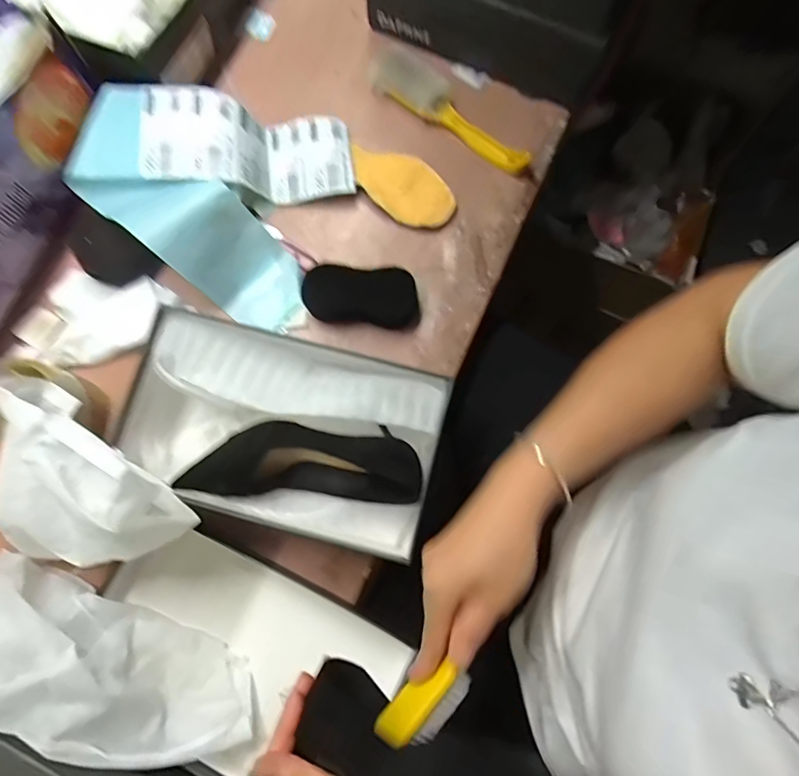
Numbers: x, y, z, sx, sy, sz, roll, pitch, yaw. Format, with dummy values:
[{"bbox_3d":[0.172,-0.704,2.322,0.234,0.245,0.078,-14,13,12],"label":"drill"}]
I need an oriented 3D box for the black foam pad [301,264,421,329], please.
[{"bbox_3d":[-0.042,-0.103,0.519,0.126,0.027,0.055,5,79,0],"label":"black foam pad"}]

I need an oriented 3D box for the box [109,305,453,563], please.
[{"bbox_3d":[-0.117,0.044,0.471,0.306,0.073,0.182,15,79,2],"label":"box"}]

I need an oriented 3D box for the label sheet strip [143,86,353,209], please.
[{"bbox_3d":[-0.171,-0.279,0.541,0.224,0.045,0.104,2,79,-20],"label":"label sheet strip"}]

